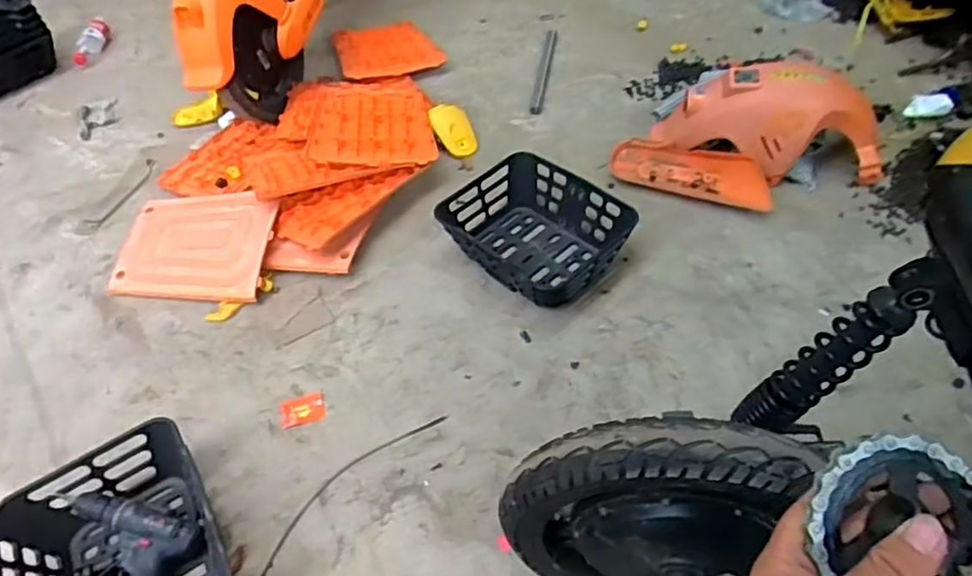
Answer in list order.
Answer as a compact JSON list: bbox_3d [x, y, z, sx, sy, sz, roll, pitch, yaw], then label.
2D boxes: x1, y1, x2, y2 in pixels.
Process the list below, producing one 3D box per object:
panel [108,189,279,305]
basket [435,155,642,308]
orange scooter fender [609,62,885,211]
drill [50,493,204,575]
[{"bbox_3d":[-0.591,-0.093,1.303,0.321,0.023,0.246,1,61,12],"label":"panel"},{"bbox_3d":[0.091,-0.111,1.225,0.265,0.124,0.312,-34,55,-22],"label":"basket"},{"bbox_3d":[0.496,-0.285,1.205,0.491,0.216,0.160,12,52,15],"label":"orange scooter fender"},{"bbox_3d":[-0.485,0.363,0.906,0.146,0.081,0.266,-34,55,-22],"label":"drill"}]

